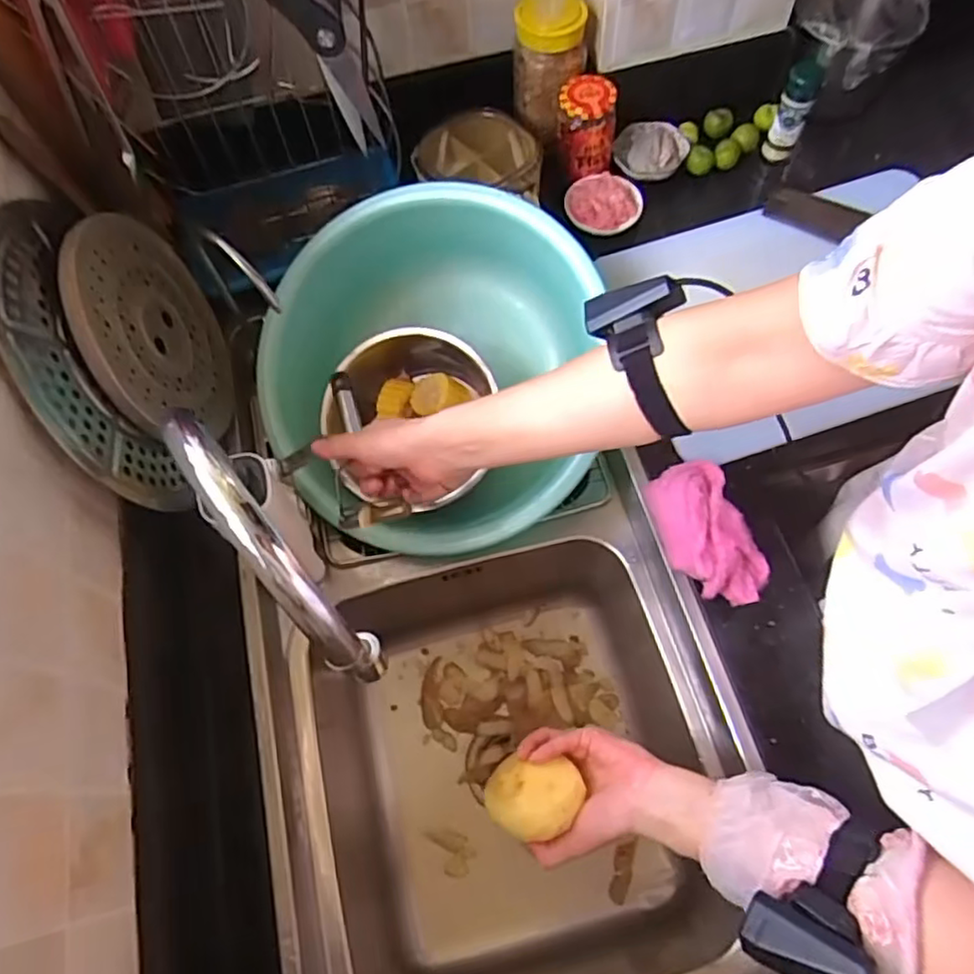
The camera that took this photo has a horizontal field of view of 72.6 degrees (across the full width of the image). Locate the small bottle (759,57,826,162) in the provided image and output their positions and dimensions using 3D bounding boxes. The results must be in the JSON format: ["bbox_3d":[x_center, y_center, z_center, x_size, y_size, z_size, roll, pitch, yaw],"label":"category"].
[{"bbox_3d":[0.374,-0.458,0.812,0.037,0.106,0.035,20,68,11],"label":"small bottle"}]

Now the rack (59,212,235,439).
[{"bbox_3d":[-0.318,-0.156,0.650,0.020,0.213,0.200,-14,83,9],"label":"rack"}]

